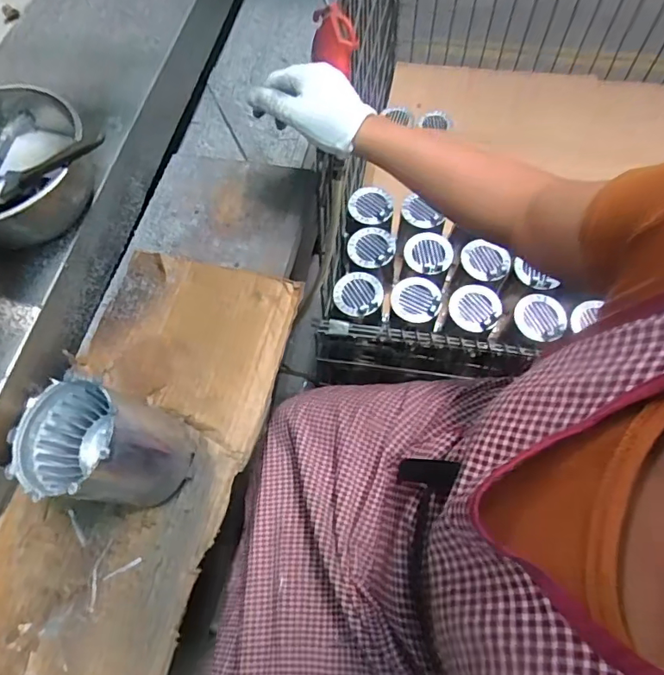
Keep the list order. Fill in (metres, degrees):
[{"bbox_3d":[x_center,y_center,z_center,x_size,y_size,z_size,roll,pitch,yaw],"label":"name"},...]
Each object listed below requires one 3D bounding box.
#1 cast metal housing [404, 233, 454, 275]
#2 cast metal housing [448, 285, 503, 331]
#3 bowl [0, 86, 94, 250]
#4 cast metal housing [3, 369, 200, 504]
[{"bbox_3d":[0.174,-0.151,0.903,0.086,0.021,0.085,-1,65,2],"label":"cast metal housing"},{"bbox_3d":[0.244,-0.050,0.856,0.084,0.020,0.081,-1,65,2],"label":"cast metal housing"},{"bbox_3d":[-0.351,-0.180,0.539,0.175,0.067,0.181,-1,65,2],"label":"bowl"},{"bbox_3d":[-0.195,0.094,0.438,0.112,0.121,0.102,-1,65,2],"label":"cast metal housing"}]

